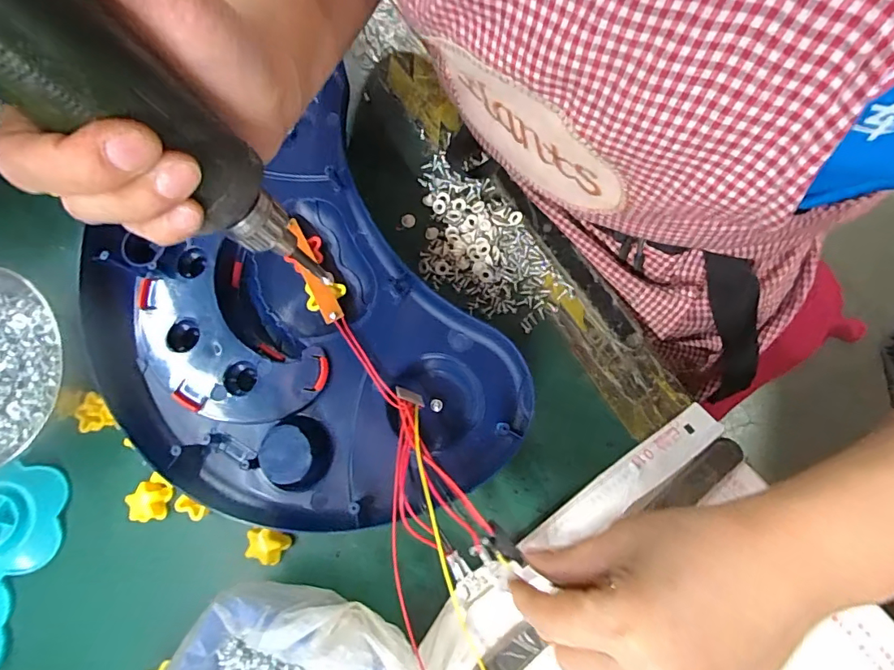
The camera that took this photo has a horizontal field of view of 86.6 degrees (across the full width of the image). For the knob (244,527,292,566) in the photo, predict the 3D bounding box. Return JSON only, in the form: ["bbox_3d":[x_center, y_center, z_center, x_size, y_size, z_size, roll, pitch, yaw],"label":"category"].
[{"bbox_3d":[-0.112,0.130,0.293,0.025,0.010,0.020,11,78,9],"label":"knob"}]

